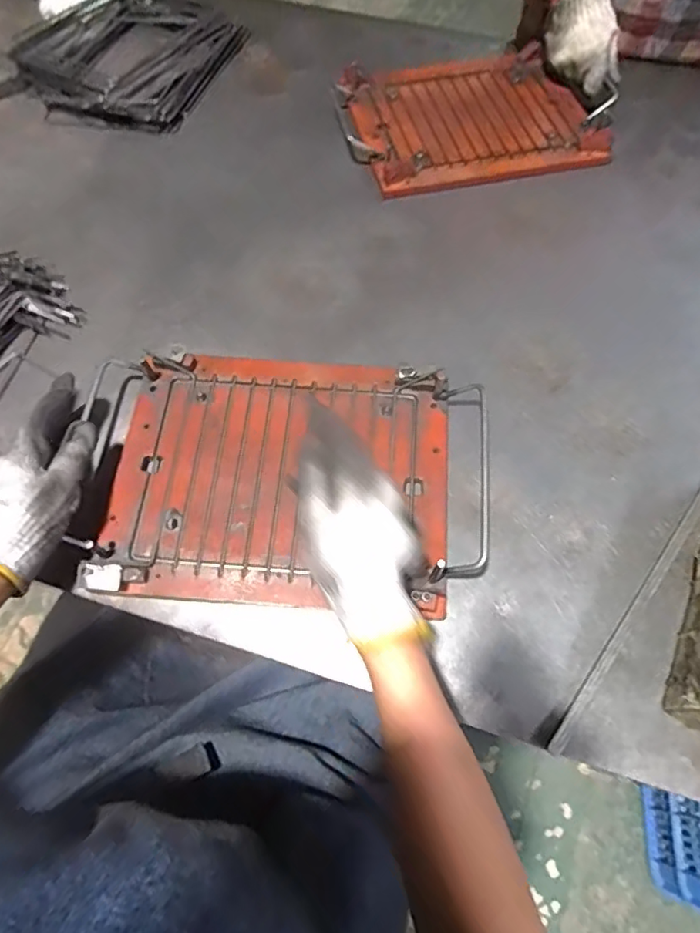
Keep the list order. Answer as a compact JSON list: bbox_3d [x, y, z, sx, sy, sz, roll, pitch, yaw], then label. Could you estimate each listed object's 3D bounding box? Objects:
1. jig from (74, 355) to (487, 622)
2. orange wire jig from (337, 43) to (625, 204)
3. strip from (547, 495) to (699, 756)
[{"bbox_3d":[-0.057,0.004,0.509,0.365,0.028,0.236,4,66,4],"label":"jig"},{"bbox_3d":[0.153,-0.478,0.744,0.328,0.031,0.268,-15,66,-5],"label":"orange wire jig"},{"bbox_3d":[0.269,0.090,0.481,0.009,0.010,0.362,36,72,16],"label":"strip"}]

